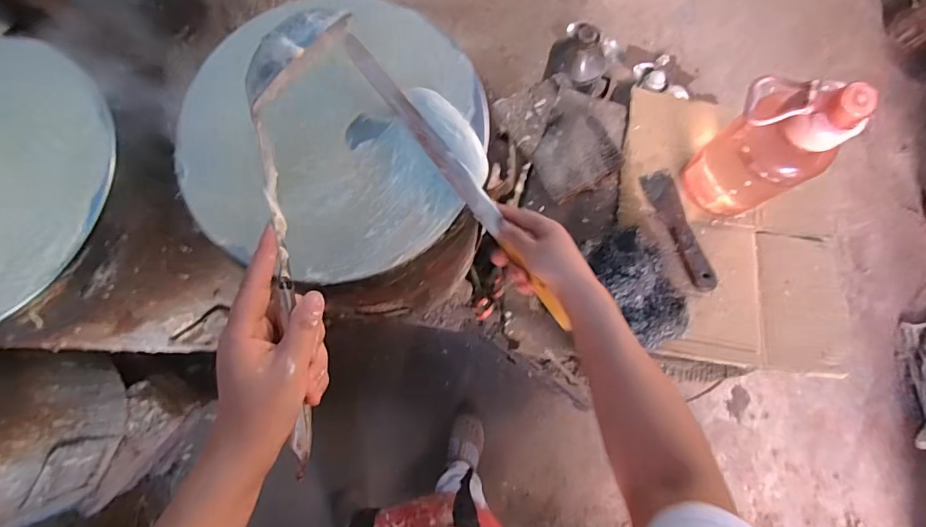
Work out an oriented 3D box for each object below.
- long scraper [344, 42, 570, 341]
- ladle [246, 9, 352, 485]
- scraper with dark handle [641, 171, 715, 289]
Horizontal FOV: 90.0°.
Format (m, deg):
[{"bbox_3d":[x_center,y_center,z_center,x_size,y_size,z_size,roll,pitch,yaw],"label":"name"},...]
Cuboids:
[{"bbox_3d":[-0.008,-0.104,0.541,0.022,0.018,0.427,-36,84,-9],"label":"long scraper"},{"bbox_3d":[-0.108,-0.002,0.309,0.060,0.035,0.303,3,107,0],"label":"ladle"},{"bbox_3d":[0.305,-0.050,0.646,0.045,0.022,0.180,-17,77,-4],"label":"scraper with dark handle"}]

